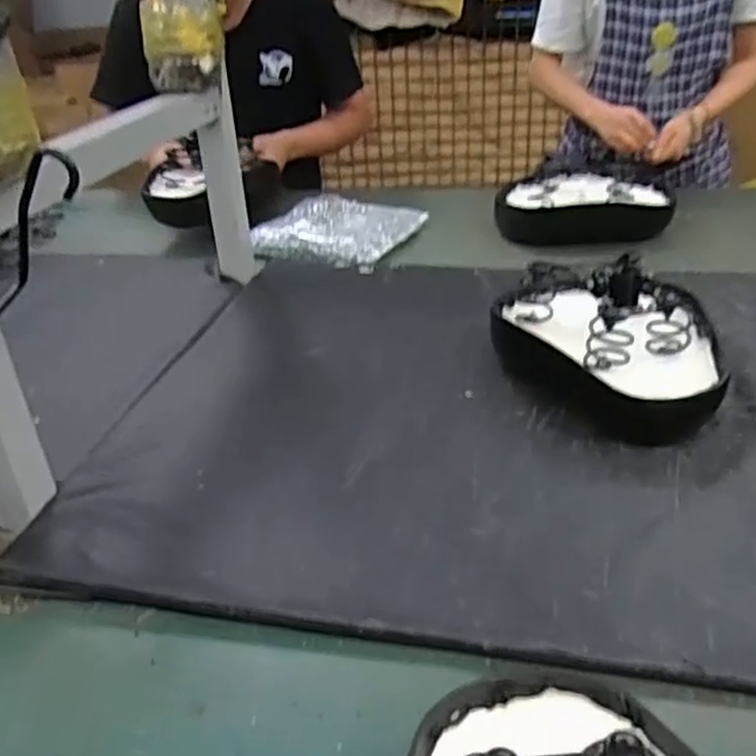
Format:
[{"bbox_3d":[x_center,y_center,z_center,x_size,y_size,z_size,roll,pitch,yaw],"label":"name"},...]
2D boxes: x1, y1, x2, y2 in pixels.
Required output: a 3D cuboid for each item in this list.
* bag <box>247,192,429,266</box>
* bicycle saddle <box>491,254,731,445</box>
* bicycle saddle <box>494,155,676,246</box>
[{"bbox_3d":[-0.065,-0.263,1.263,0.218,0.030,0.240,10,35,22],"label":"bag"},{"bbox_3d":[0.246,-0.053,0.782,0.162,0.124,0.260,-21,36,-24],"label":"bicycle saddle"},{"bbox_3d":[0.354,-0.314,1.262,0.294,0.122,0.185,3,32,12],"label":"bicycle saddle"}]

